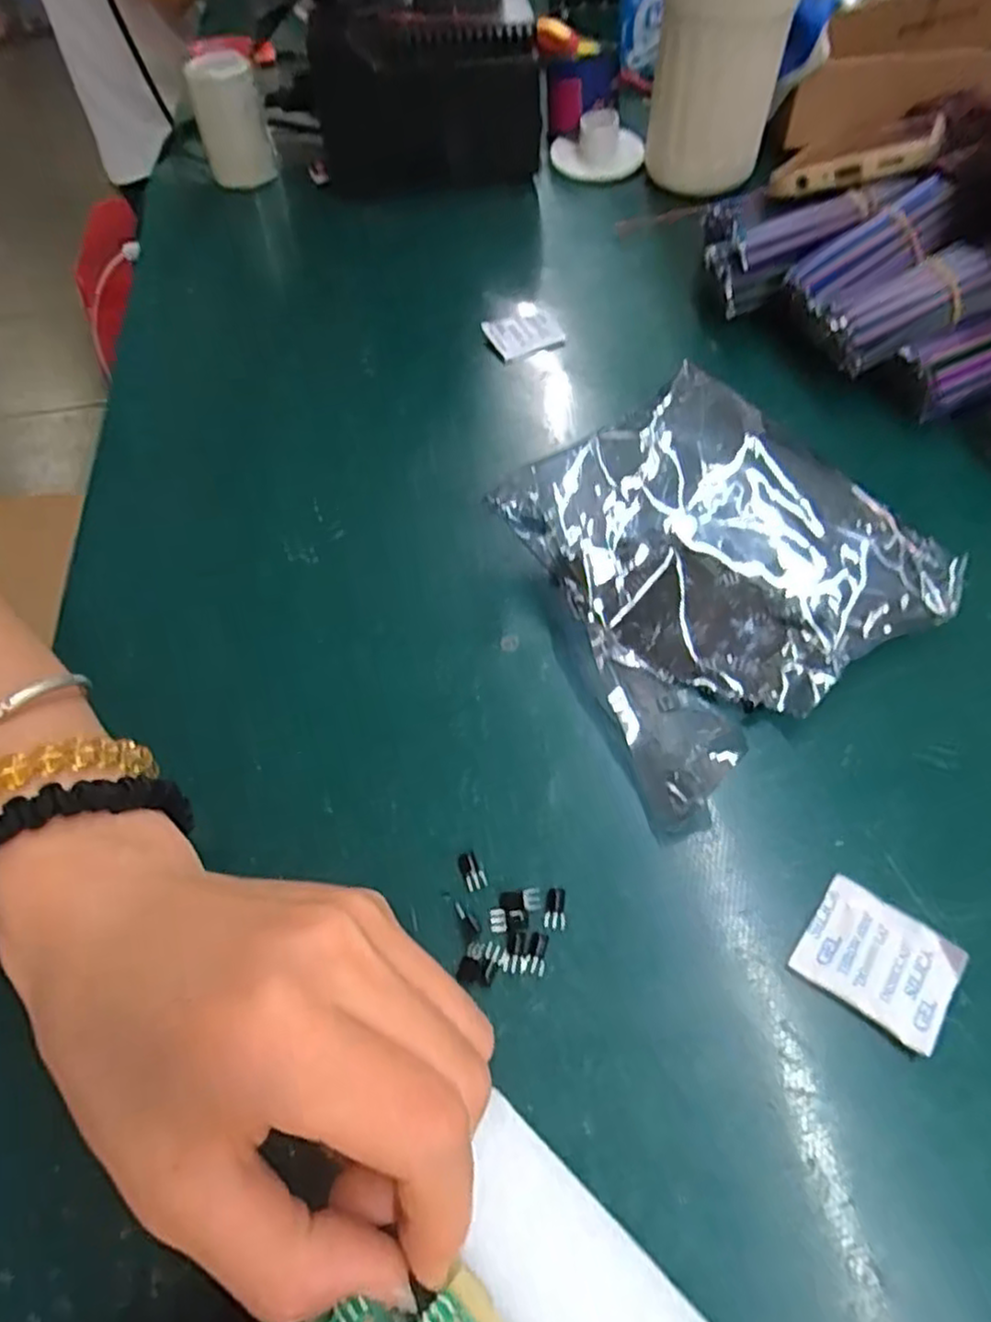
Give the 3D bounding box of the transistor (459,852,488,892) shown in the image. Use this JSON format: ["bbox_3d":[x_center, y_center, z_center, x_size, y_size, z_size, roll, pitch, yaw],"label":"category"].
[{"bbox_3d":[-0.008,0.067,0.233,0.006,0.004,0.012,-20,56,-13],"label":"transistor"}]

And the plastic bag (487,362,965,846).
[{"bbox_3d":[0.090,-0.044,0.285,0.162,0.046,0.144,-26,57,-17],"label":"plastic bag"}]

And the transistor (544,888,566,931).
[{"bbox_3d":[0.019,0.077,0.226,0.007,0.004,0.012,8,54,7],"label":"transistor"}]

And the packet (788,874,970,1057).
[{"bbox_3d":[0.113,0.088,0.214,0.040,0.005,0.035,33,61,22],"label":"packet"}]

